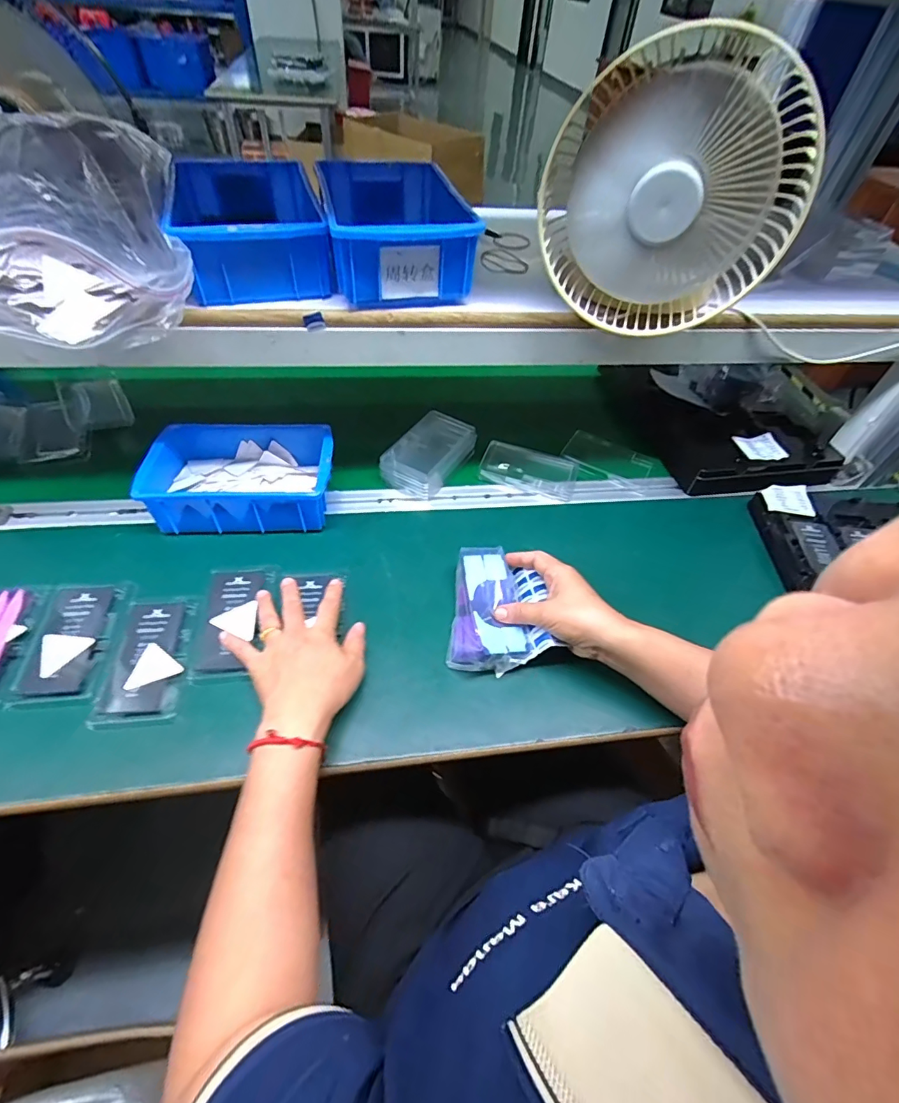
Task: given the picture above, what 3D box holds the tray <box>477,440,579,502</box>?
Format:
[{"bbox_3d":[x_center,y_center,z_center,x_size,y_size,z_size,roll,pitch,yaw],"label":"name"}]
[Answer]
[{"bbox_3d":[0.109,-0.115,0.667,0.131,0.021,0.075,17,51,9],"label":"tray"}]

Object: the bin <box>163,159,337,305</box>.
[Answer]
[{"bbox_3d":[-0.195,-0.313,0.467,0.133,0.061,0.204,-11,52,-14],"label":"bin"}]

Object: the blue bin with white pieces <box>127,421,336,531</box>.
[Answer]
[{"bbox_3d":[-0.246,-0.091,0.575,0.206,0.061,0.136,-2,51,-6],"label":"blue bin with white pieces"}]

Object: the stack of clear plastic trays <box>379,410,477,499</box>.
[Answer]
[{"bbox_3d":[-0.026,-0.134,0.643,0.075,0.045,0.130,32,55,20],"label":"stack of clear plastic trays"}]

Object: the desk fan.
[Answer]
[{"bbox_3d":[0.173,-0.282,0.391,0.184,0.192,0.097,5,50,-1],"label":"desk fan"}]

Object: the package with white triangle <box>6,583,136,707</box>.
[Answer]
[{"bbox_3d":[-0.360,0.083,0.459,0.069,0.004,0.123,1,50,-5],"label":"package with white triangle"}]

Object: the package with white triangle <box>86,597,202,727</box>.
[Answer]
[{"bbox_3d":[-0.287,0.101,0.459,0.069,0.014,0.125,-2,51,-6],"label":"package with white triangle"}]

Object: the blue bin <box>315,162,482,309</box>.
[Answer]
[{"bbox_3d":[-0.057,-0.326,0.486,0.138,0.067,0.201,-5,51,-9],"label":"blue bin"}]

